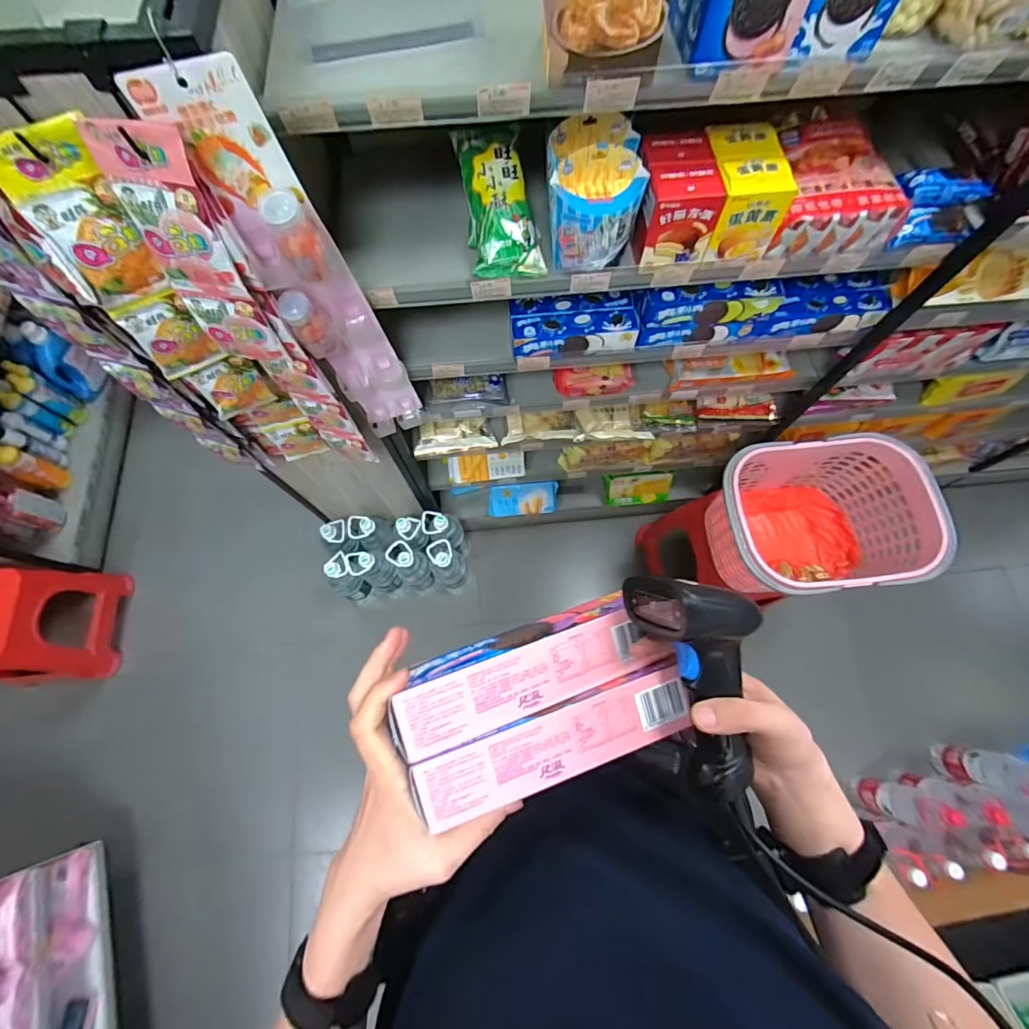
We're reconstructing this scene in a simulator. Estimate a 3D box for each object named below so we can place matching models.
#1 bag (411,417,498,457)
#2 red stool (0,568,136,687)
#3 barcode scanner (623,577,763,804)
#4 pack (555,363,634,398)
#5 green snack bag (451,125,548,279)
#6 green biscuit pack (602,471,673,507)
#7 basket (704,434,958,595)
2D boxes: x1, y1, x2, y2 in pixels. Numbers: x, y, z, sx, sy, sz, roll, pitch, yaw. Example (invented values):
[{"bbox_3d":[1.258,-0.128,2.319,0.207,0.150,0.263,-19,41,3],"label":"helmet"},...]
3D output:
[{"bbox_3d":[-0.140,-0.184,1.083,0.185,0.039,0.074,-7,71,-2],"label":"bag"},{"bbox_3d":[-1.411,0.325,1.326,0.299,0.364,0.294,-9,71,-3],"label":"red stool"},{"bbox_3d":[0.143,0.121,0.330,0.075,0.055,0.175,-19,101,-6],"label":"barcode scanner"},{"bbox_3d":[0.162,-0.273,0.933,0.159,0.041,0.046,-5,71,-1],"label":"pack"},{"bbox_3d":[-0.023,-0.418,0.624,0.089,0.044,0.188,-15,99,-5],"label":"green snack bag"},{"bbox_3d":[0.390,-0.083,1.462,0.202,0.127,0.030,-5,37,1],"label":"green biscuit pack"},{"bbox_3d":[0.631,0.024,1.014,0.406,0.246,0.309,-9,71,-3],"label":"basket"}]

